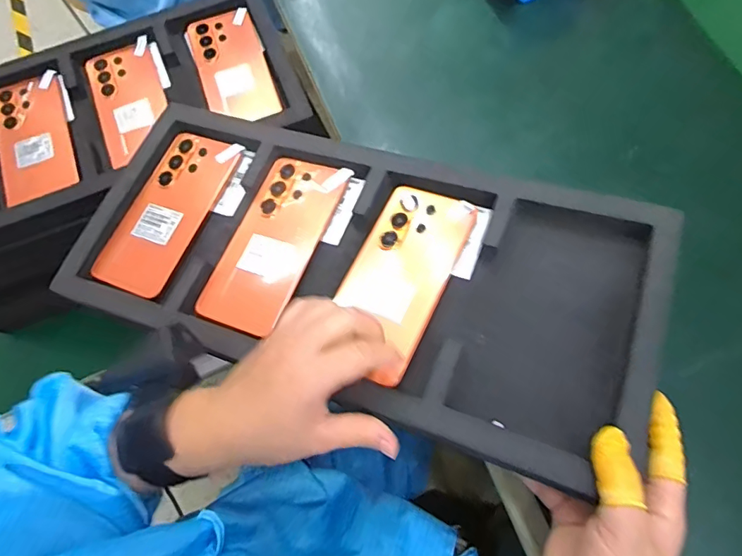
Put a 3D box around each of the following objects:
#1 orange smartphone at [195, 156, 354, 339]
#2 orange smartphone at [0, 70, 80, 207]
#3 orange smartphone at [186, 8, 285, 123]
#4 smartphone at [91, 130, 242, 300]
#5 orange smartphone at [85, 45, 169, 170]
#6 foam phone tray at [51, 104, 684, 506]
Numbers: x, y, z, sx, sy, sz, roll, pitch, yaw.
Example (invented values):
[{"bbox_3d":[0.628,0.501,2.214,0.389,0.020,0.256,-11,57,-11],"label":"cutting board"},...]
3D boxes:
[{"bbox_3d":[-0.086,-0.033,0.424,0.075,0.009,0.166,21,73,9],"label":"orange smartphone"},{"bbox_3d":[-0.375,-0.159,0.533,0.082,0.012,0.156,-21,72,-5],"label":"orange smartphone"},{"bbox_3d":[-0.160,-0.244,0.552,0.080,0.010,0.161,-20,72,-4],"label":"orange smartphone"},{"bbox_3d":[-0.191,-0.065,0.451,0.075,0.009,0.169,19,73,9],"label":"smartphone"},{"bbox_3d":[-0.273,-0.200,0.543,0.079,0.016,0.157,-24,72,-5],"label":"orange smartphone"},{"bbox_3d":[-0.036,-0.002,0.388,0.481,0.045,0.262,17,73,17],"label":"foam phone tray"}]

